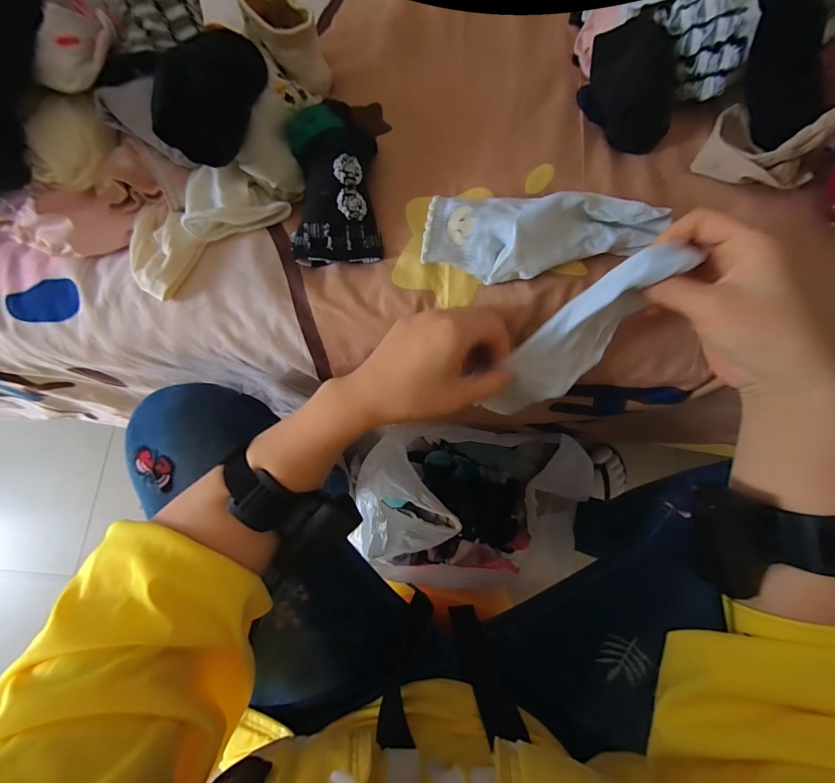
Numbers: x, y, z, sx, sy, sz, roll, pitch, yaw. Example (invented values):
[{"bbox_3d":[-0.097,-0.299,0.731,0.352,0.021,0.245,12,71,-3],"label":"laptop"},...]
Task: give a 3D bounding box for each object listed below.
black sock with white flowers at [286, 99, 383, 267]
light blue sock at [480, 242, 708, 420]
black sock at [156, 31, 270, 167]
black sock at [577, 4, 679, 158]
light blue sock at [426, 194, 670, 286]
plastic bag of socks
[{"bbox_3d":[-0.069,-0.175,0.303,0.070,0.049,0.126,-1,76,0],"label":"black sock with white flowers"},{"bbox_3d":[0.123,-0.036,0.285,0.066,0.180,0.018,27,36,-31],"label":"light blue sock"},{"bbox_3d":[-0.148,-0.223,0.267,0.062,0.040,0.101,23,78,6],"label":"black sock"},{"bbox_3d":[0.191,-0.276,0.321,0.069,0.049,0.103,0,76,1],"label":"black sock"},{"bbox_3d":[0.100,-0.122,0.292,0.185,0.035,0.062,3,76,1],"label":"light blue sock"},{"bbox_3d":[0.092,0.180,0.579,0.334,0.175,0.222,4,76,2],"label":"plastic bag of socks"}]

